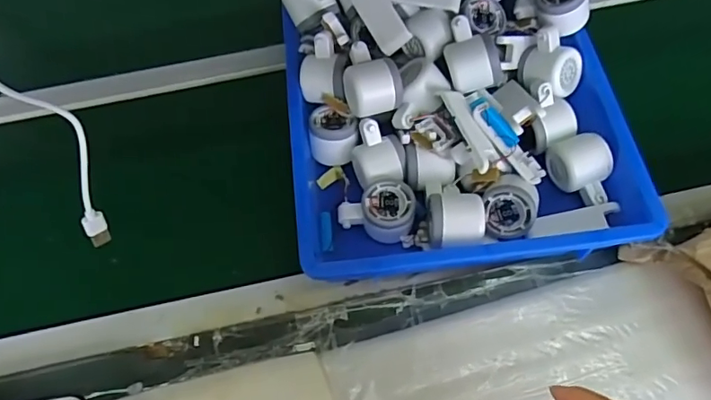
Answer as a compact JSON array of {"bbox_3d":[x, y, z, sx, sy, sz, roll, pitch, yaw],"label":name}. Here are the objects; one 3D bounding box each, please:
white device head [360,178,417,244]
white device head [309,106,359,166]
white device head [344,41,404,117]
[{"bbox_3d":[0.026,0.015,0.578,0.083,0.045,0.058,1,63,4],"label":"white device head"},{"bbox_3d":[-0.025,-0.073,0.624,0.055,0.054,0.059,1,62,2],"label":"white device head"},{"bbox_3d":[0.017,-0.135,0.598,0.057,0.054,0.081,-19,64,-7],"label":"white device head"}]

